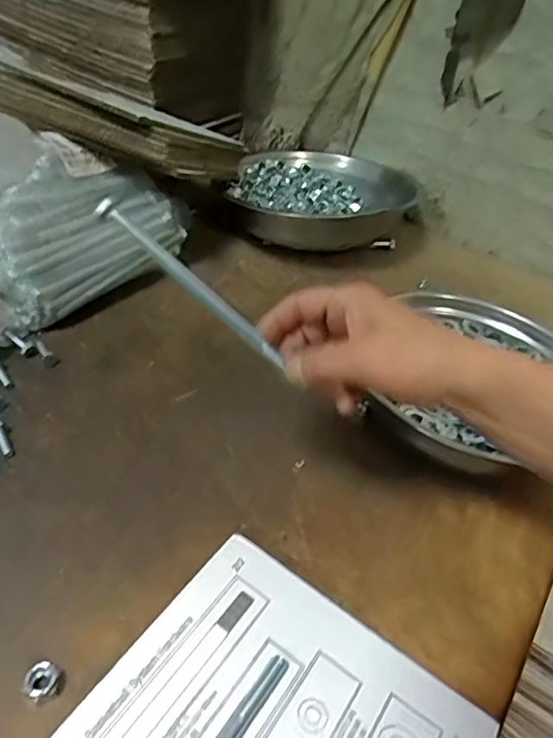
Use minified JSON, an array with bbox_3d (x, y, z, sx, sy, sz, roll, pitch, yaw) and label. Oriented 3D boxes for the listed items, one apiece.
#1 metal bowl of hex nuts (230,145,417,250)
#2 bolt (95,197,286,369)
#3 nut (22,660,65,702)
[{"bbox_3d":[0.062,-0.229,0.742,0.228,0.049,0.202,8,43,-2],"label":"metal bowl of hex nuts"},{"bbox_3d":[-0.053,-0.053,0.354,0.150,0.012,0.011,41,48,-1],"label":"bolt"},{"bbox_3d":[-0.131,0.176,0.319,0.020,0.013,0.016,-19,48,-26],"label":"nut"}]

